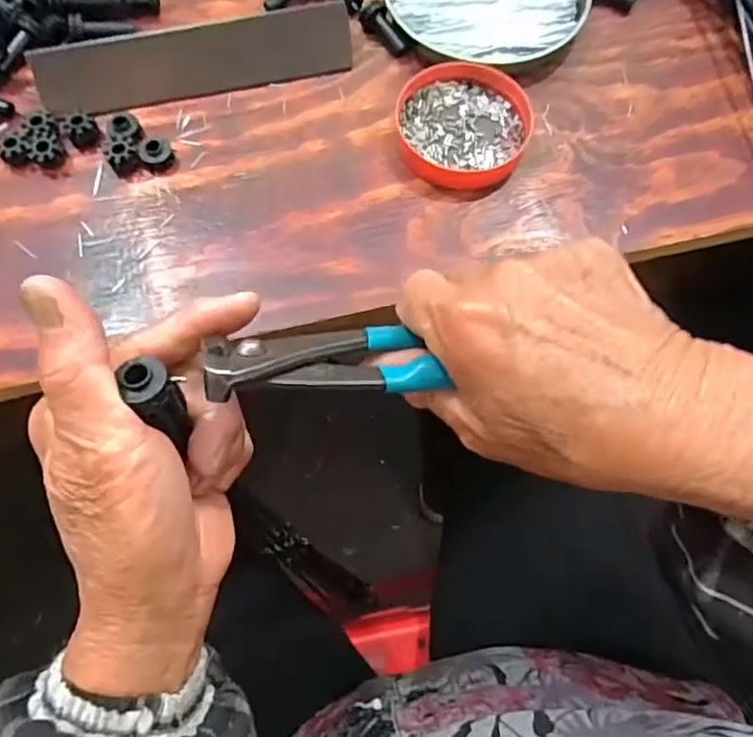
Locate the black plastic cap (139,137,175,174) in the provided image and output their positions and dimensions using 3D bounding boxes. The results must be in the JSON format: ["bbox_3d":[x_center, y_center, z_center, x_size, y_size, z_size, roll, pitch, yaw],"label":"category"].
[{"bbox_3d":[-0.129,-0.126,0.351,0.018,0.008,0.020,-21,70,-8],"label":"black plastic cap"}]

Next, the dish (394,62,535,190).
[{"bbox_3d":[0.052,-0.148,0.365,0.080,0.021,0.076,0,69,0],"label":"dish"}]

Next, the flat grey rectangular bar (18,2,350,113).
[{"bbox_3d":[-0.108,-0.188,0.365,0.185,0.039,0.007,-14,29,-8],"label":"flat grey rectangular bar"}]

